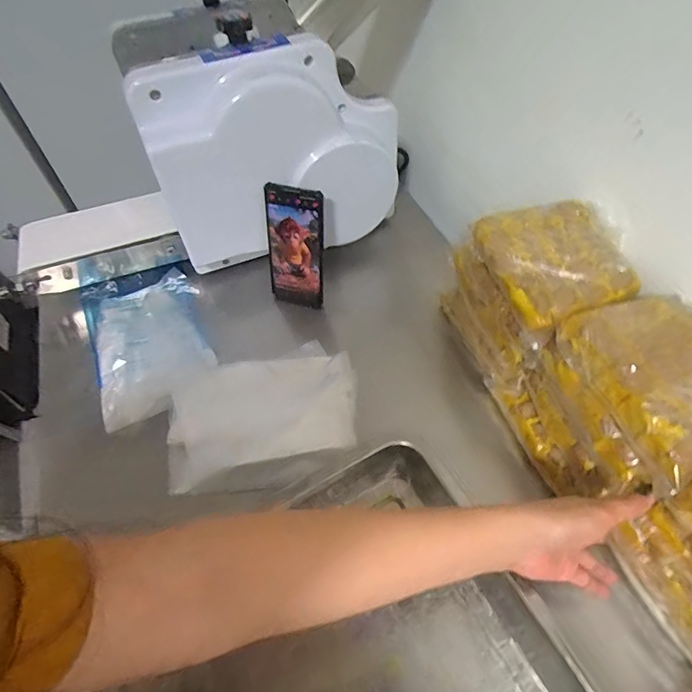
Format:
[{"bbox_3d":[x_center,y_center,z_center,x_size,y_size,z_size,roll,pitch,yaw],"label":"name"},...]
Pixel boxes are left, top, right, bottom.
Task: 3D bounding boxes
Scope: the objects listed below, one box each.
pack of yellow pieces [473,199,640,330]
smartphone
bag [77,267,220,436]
[{"bbox_3d":[0.211,-0.089,0.467,0.121,0.030,0.138,-15,54,-8],"label":"pack of yellow pieces"},{"bbox_3d":[-0.067,-0.125,0.613,0.080,0.172,0.016,17,42,15],"label":"smartphone"},{"bbox_3d":[-0.269,-0.016,0.626,0.148,0.025,0.242,-22,56,-14],"label":"bag"}]

